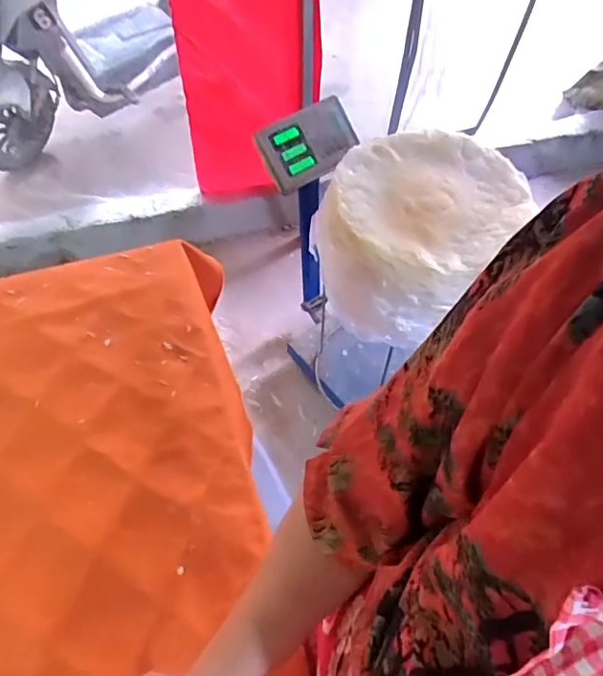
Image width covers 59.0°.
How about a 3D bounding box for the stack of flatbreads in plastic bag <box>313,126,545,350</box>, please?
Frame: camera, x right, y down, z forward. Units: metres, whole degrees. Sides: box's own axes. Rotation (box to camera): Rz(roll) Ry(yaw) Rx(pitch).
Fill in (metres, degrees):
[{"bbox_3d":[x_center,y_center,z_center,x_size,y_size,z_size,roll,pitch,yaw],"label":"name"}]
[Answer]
[{"bbox_3d":[0.222,-0.201,1.029,0.325,0.210,0.378,31,58,21],"label":"stack of flatbreads in plastic bag"}]

